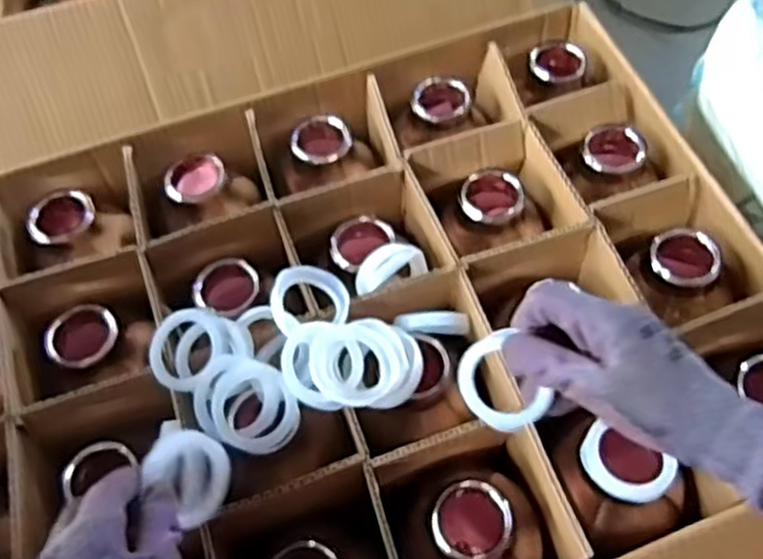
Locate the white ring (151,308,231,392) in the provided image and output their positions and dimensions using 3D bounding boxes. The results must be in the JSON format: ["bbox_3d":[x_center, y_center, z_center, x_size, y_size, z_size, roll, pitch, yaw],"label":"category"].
[{"bbox_3d":[-0.140,0.047,0.523,0.059,0.009,0.055,-4,78,20],"label":"white ring"}]

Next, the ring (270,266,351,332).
[{"bbox_3d":[-0.053,0.013,0.536,0.057,0.009,0.057,9,67,-21],"label":"ring"}]

